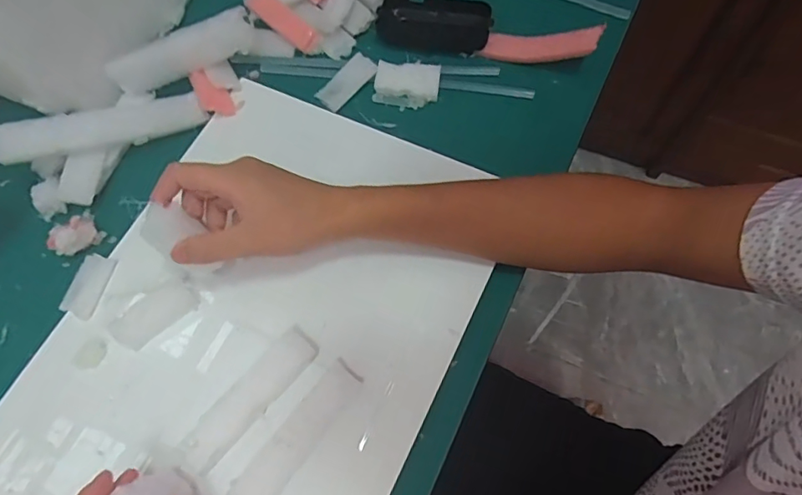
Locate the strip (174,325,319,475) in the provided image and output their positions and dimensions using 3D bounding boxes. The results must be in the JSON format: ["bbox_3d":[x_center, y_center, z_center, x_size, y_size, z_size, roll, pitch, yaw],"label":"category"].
[{"bbox_3d":[-0.111,0.111,0.384,0.027,0.025,0.118,40,75,16],"label":"strip"}]

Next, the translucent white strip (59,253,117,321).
[{"bbox_3d":[-0.261,0.031,0.435,0.027,0.007,0.052,15,70,8],"label":"translucent white strip"}]

